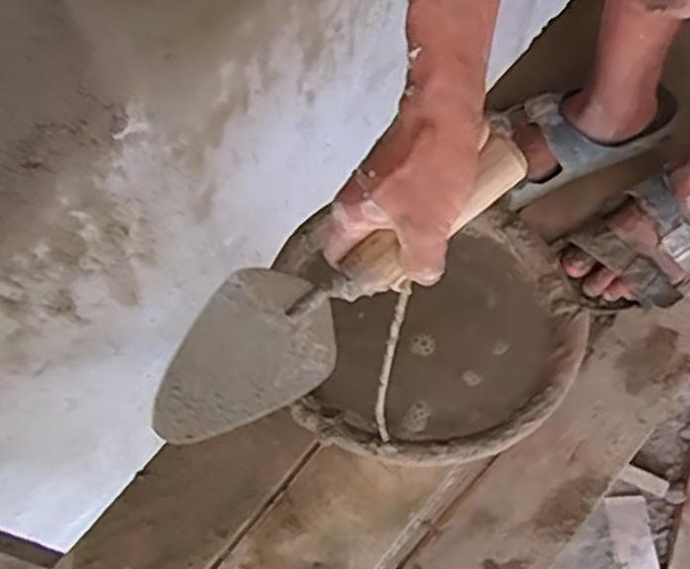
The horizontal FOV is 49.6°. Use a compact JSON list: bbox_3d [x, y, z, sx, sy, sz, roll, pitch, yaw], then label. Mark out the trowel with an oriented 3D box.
[{"bbox_3d":[-0.009,0.001,0.471,0.273,0.054,0.078,-38,72,15],"label":"trowel"}]

